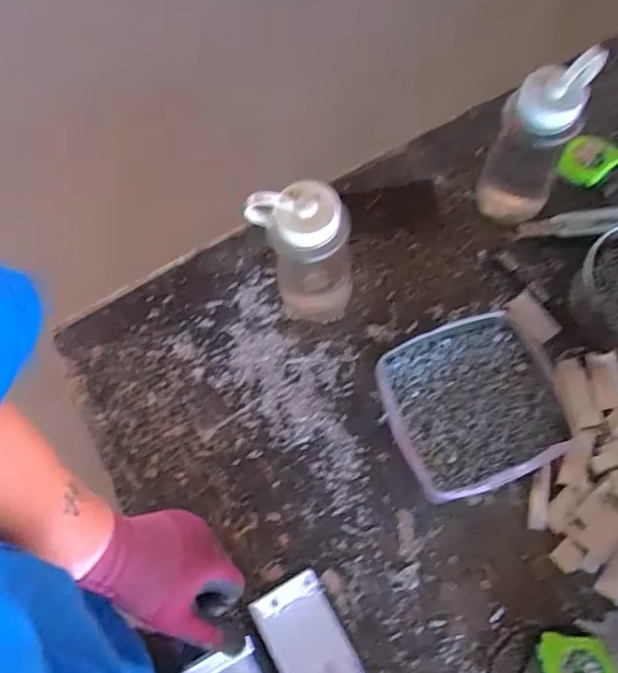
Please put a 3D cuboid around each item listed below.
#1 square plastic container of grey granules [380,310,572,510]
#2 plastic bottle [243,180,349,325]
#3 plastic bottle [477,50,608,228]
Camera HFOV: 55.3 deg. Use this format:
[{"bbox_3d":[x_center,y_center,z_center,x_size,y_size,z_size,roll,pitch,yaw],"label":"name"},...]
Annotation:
[{"bbox_3d":[0.198,0.081,0.707,0.204,0.044,0.195,-19,66,-5],"label":"square plastic container of grey granules"},{"bbox_3d":[-0.004,-0.095,0.692,0.099,0.216,0.069,15,68,10],"label":"plastic bottle"},{"bbox_3d":[0.283,-0.245,0.755,0.091,0.216,0.086,20,69,12],"label":"plastic bottle"}]

